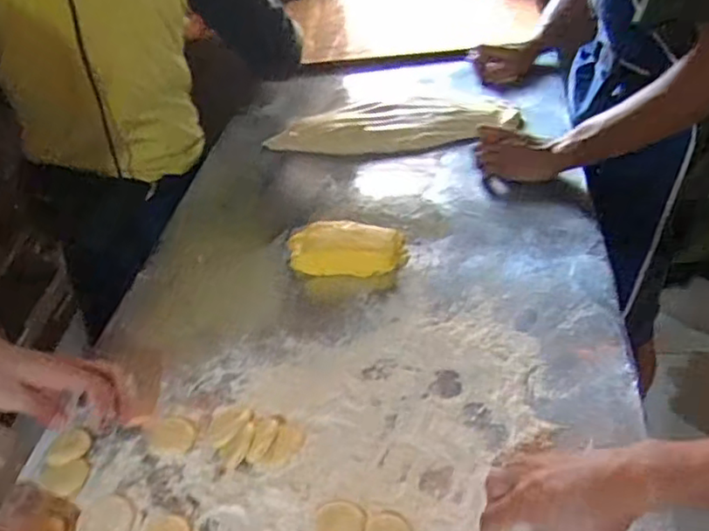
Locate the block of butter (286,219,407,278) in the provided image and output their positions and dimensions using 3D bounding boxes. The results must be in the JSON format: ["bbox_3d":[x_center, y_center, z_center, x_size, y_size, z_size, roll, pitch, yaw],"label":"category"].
[{"bbox_3d":[-0.013,-0.028,0.868,0.162,0.036,0.078,0,40,9],"label":"block of butter"}]

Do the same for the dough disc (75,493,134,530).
[{"bbox_3d":[-0.241,0.246,0.605,0.053,0.004,0.057,-5,40,4],"label":"dough disc"}]

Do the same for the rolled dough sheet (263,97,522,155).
[{"bbox_3d":[0.058,-0.250,1.103,0.439,0.038,0.126,-7,40,3],"label":"rolled dough sheet"}]

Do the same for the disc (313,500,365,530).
[{"bbox_3d":[-0.014,0.237,0.570,0.044,0.006,0.049,4,42,15],"label":"disc"}]

